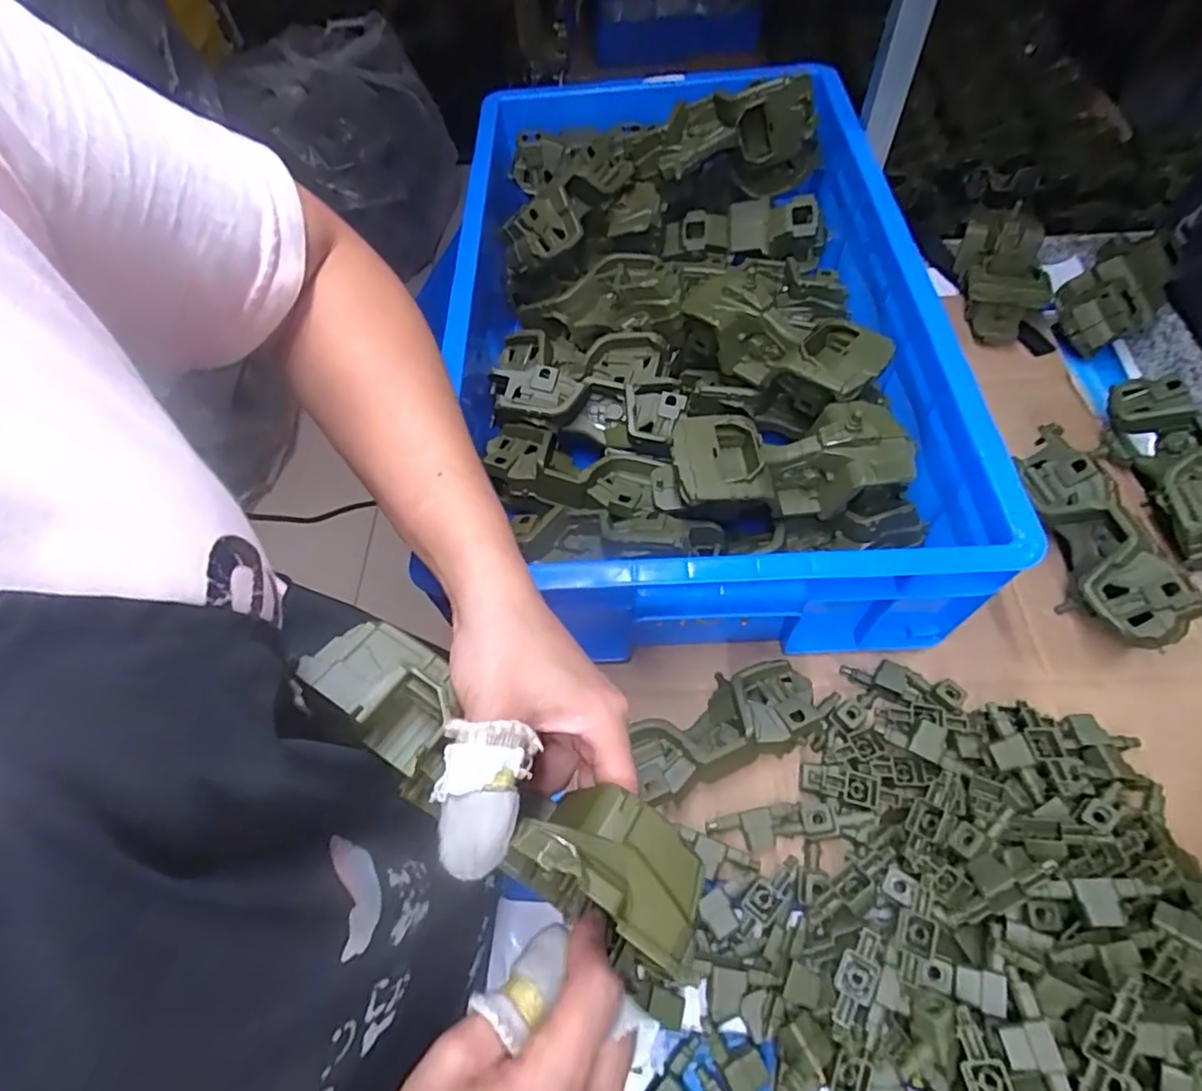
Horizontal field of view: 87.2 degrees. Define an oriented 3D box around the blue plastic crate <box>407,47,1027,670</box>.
[{"bbox_3d":[0.077,-0.225,0.606,0.404,0.132,0.655,-1,59,3],"label":"blue plastic crate"}]

